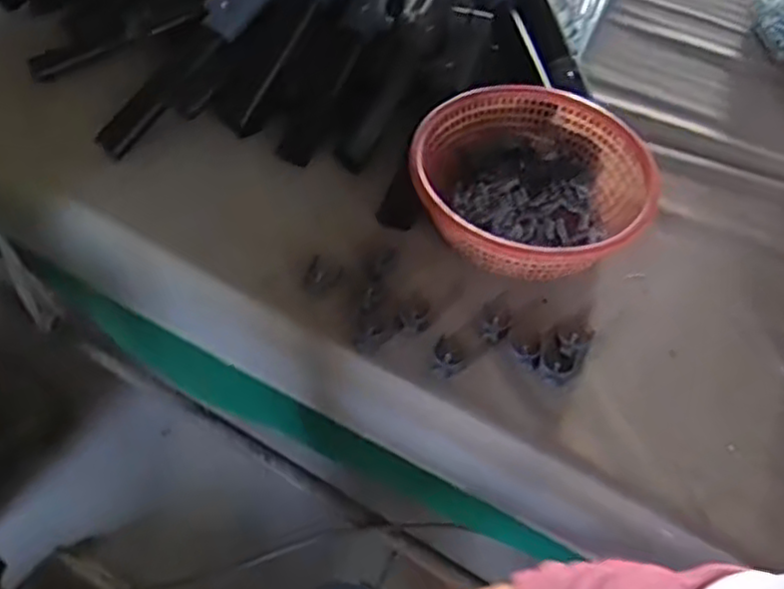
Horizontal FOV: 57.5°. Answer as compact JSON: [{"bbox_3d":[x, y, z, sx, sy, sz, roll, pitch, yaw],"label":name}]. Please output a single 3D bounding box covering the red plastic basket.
[{"bbox_3d":[0.170,-0.144,0.930,0.287,0.090,0.266,1,53,-1],"label":"red plastic basket"}]

